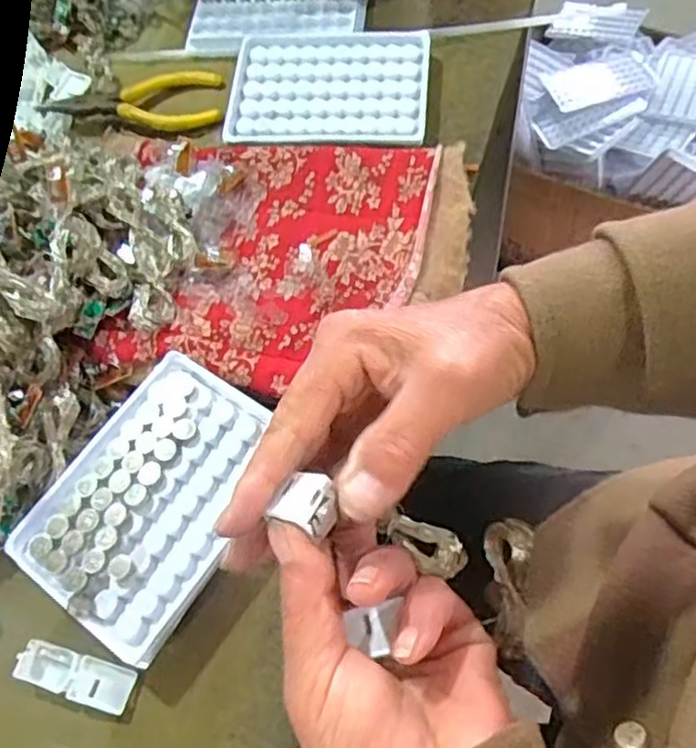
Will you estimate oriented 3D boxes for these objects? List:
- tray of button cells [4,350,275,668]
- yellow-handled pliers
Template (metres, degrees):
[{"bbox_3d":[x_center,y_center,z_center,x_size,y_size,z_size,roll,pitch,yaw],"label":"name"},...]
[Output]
[{"bbox_3d":[-0.097,0.059,0.344,0.092,0.020,0.130,27,70,17],"label":"tray of button cells"},{"bbox_3d":[-0.147,-0.192,0.477,0.122,0.011,0.044,2,65,7],"label":"yellow-handled pliers"}]

